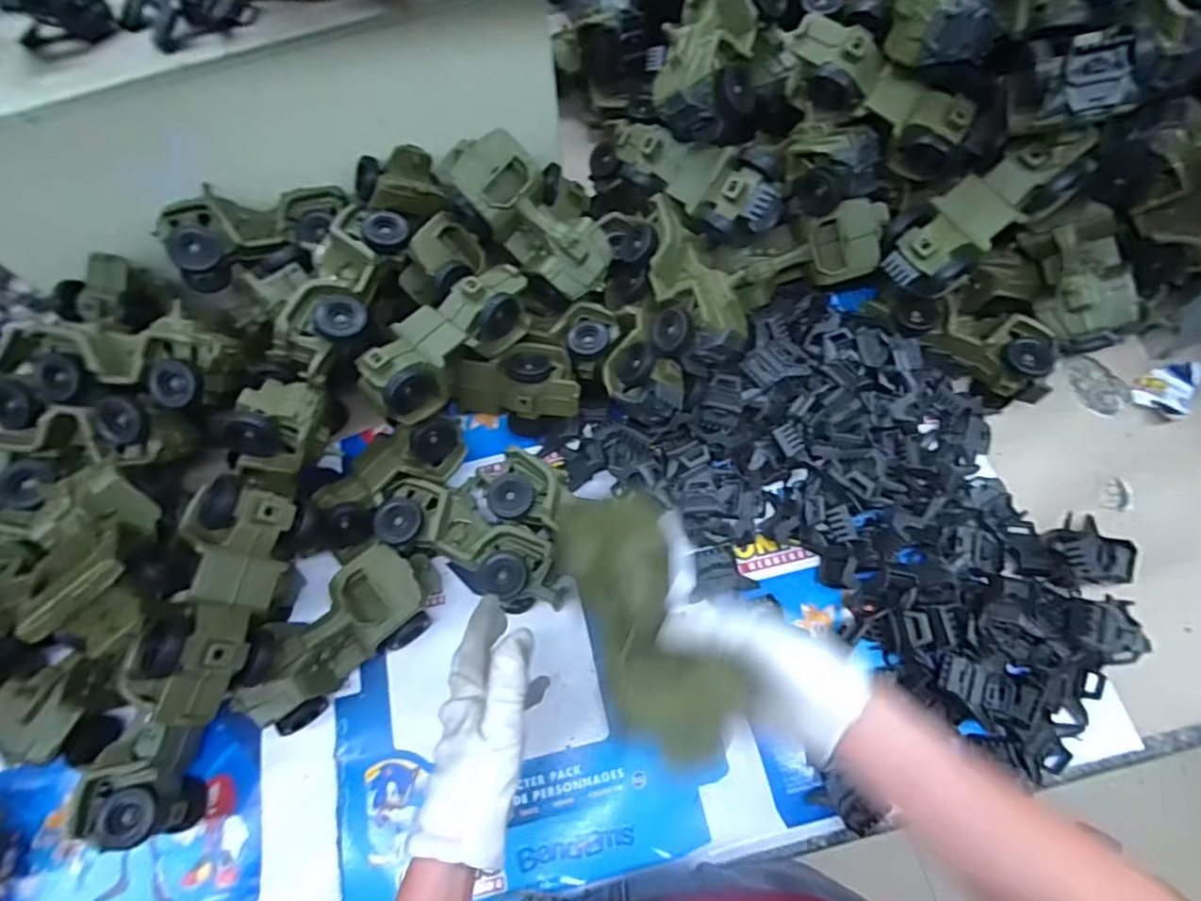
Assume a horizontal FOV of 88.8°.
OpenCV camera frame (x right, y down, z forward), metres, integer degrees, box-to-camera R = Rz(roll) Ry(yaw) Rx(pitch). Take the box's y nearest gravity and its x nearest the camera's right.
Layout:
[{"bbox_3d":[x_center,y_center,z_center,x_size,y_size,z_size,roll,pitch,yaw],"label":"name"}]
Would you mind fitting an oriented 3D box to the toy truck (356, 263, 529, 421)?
[{"bbox_3d":[-0.146,-0.112,0.591,0.075,0.066,0.189,39,74,17],"label":"toy truck"}]

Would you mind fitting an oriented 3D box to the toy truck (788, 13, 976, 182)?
[{"bbox_3d":[0.254,-0.329,0.577,0.186,0.068,0.069,36,72,1],"label":"toy truck"}]

